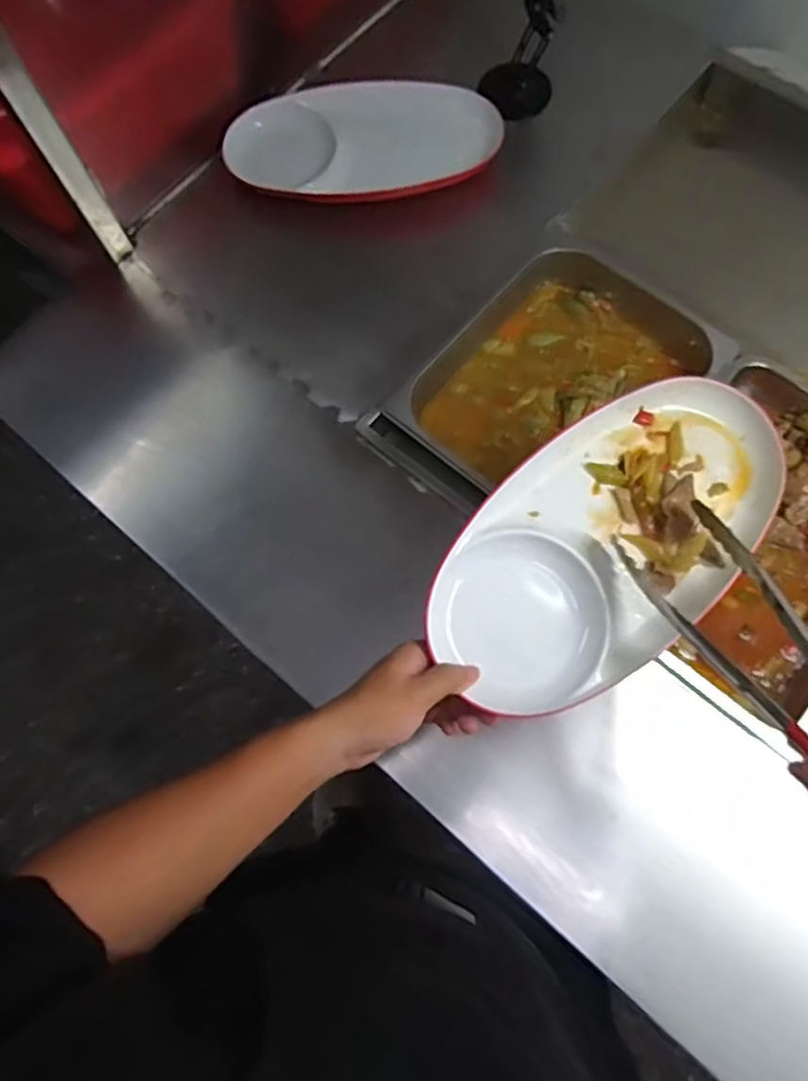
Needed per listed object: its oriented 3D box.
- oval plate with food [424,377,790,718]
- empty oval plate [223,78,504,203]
[{"bbox_3d":[0.167,-0.004,0.526,0.328,0.037,0.172,-42,77,-14],"label":"oval plate with food"},{"bbox_3d":[-0.051,-0.505,0.820,0.327,0.025,0.148,0,94,2],"label":"empty oval plate"}]

